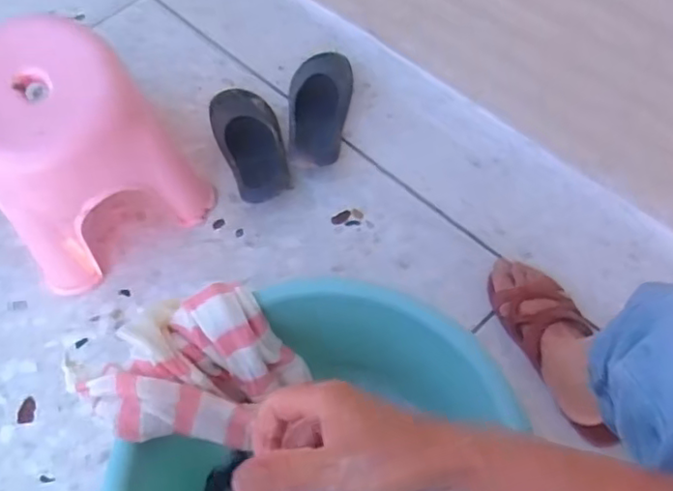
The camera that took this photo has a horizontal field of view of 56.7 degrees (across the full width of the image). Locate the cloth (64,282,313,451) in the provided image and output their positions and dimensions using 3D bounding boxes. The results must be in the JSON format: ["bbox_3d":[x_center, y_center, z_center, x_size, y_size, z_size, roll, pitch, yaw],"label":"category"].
[{"bbox_3d":[-0.118,0.104,0.516,0.118,0.084,0.148,40,70,23],"label":"cloth"}]

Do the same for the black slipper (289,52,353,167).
[{"bbox_3d":[-0.026,-0.236,1.000,0.099,0.086,0.232,-3,59,3],"label":"black slipper"}]

